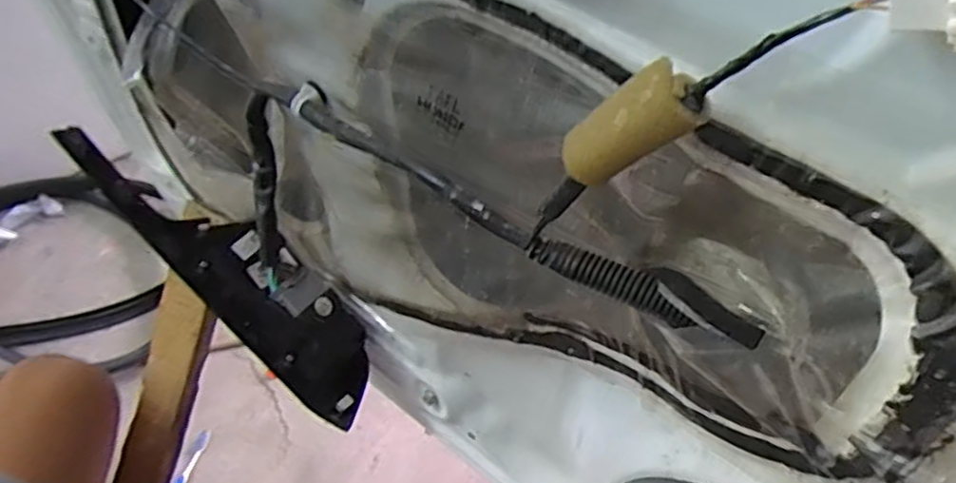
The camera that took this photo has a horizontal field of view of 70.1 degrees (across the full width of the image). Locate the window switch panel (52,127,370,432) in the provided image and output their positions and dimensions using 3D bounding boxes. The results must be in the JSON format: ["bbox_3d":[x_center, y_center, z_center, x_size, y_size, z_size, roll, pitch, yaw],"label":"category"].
[{"bbox_3d":[-0.200,0.017,0.543,0.301,0.059,0.069,40,54,-2],"label":"window switch panel"}]

